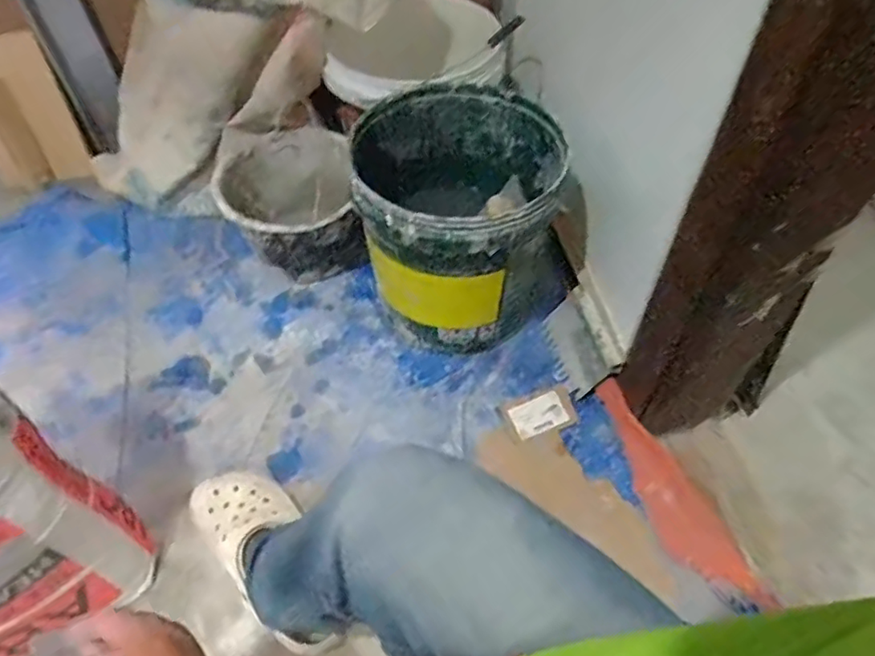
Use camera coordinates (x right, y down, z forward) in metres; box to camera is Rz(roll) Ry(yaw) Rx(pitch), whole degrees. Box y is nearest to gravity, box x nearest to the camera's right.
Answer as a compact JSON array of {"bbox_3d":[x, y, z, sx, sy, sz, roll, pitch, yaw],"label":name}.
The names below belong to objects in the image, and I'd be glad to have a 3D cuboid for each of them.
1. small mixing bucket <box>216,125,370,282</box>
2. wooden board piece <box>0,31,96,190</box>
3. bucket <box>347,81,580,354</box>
[{"bbox_3d":[-0.249,-0.207,1.095,0.241,0.169,0.228,0,53,1],"label":"small mixing bucket"},{"bbox_3d":[-0.824,-0.421,1.206,0.179,0.277,0.015,-16,37,-11],"label":"wooden board piece"},{"bbox_3d":[0.035,-0.163,0.945,0.300,0.278,0.286,0,53,1],"label":"bucket"}]

